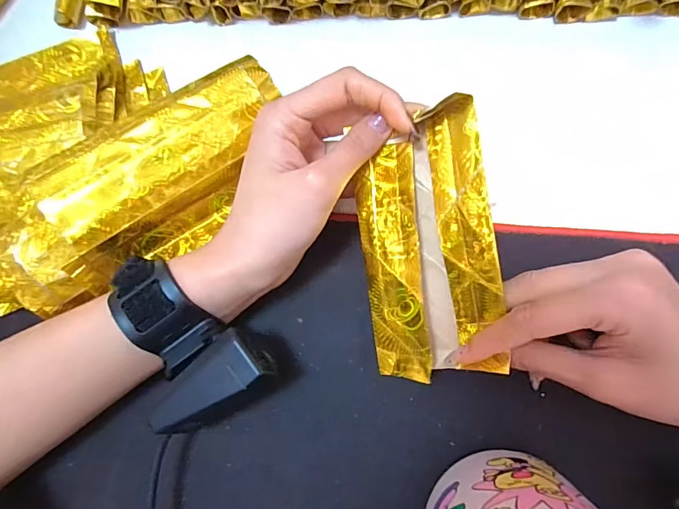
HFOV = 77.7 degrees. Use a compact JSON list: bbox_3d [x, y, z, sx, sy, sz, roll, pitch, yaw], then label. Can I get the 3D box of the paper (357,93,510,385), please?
[{"bbox_3d":[0.045,-0.002,0.221,0.074,0.018,0.133,-10,92,31],"label":"paper"}]

